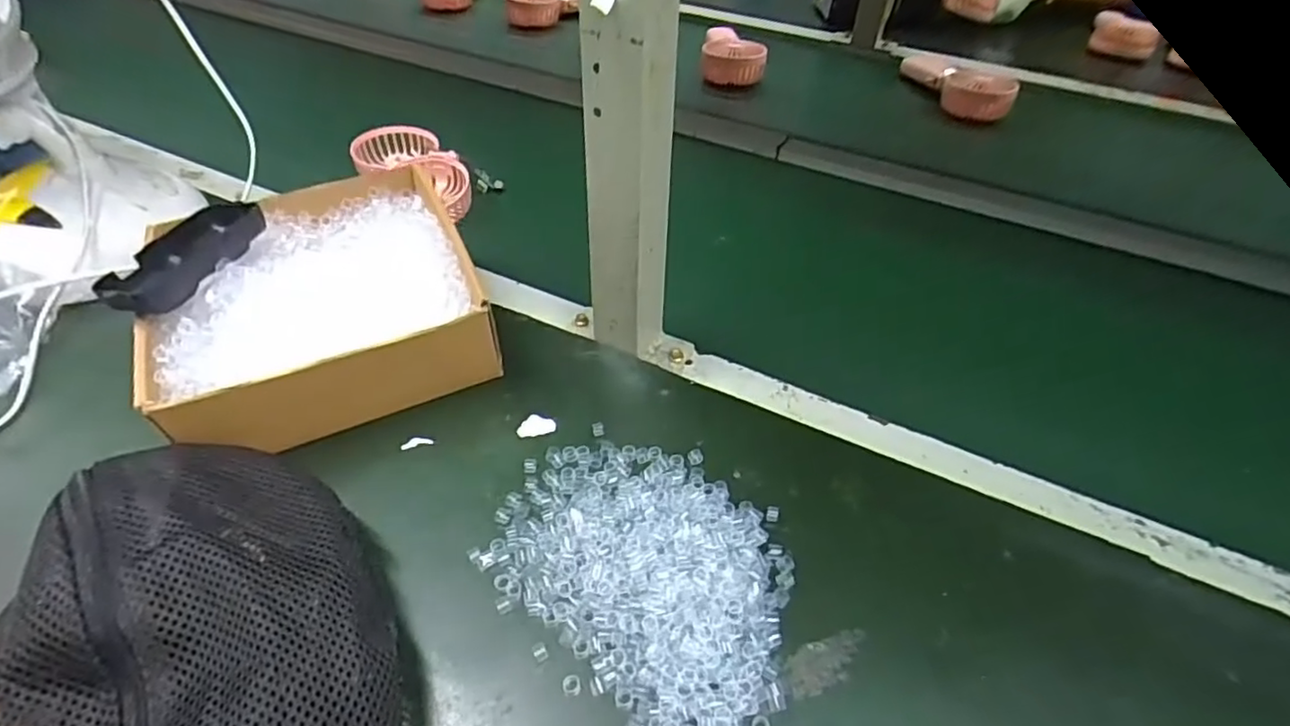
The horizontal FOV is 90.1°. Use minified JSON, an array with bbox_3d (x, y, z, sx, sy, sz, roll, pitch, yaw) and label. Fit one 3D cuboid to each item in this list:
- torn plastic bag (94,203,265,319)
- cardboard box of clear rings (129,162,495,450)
[{"bbox_3d":[-0.318,-0.073,0.442,0.058,0.019,0.118,12,47,9],"label":"torn plastic bag"},{"bbox_3d":[-0.238,-0.051,0.474,0.206,0.070,0.222,-19,50,-18],"label":"cardboard box of clear rings"}]

